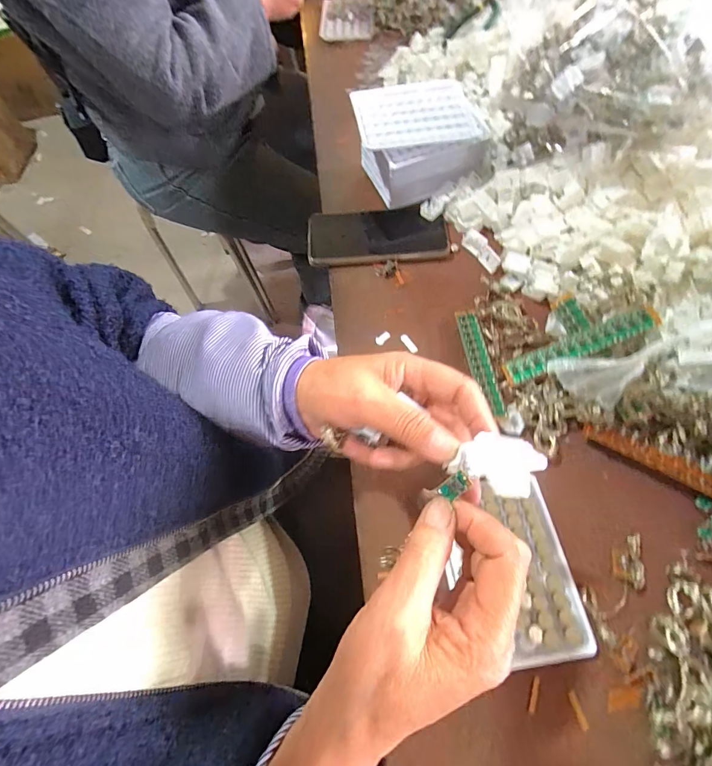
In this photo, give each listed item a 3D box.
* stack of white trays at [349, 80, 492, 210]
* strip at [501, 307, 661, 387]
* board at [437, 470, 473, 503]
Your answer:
[{"bbox_3d":[0.079,-0.295,0.456,0.145,0.074,0.116,-13,66,-2],"label":"stack of white trays"},{"bbox_3d":[0.196,-0.032,0.330,0.126,0.007,0.022,-25,75,17],"label":"strip"},{"bbox_3d":[0.053,0.057,0.201,0.005,0.022,0.009,-7,56,-42],"label":"board"}]

